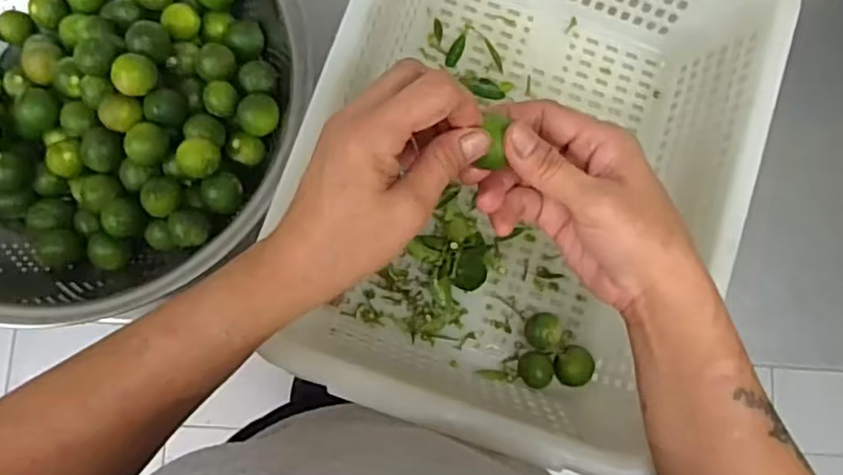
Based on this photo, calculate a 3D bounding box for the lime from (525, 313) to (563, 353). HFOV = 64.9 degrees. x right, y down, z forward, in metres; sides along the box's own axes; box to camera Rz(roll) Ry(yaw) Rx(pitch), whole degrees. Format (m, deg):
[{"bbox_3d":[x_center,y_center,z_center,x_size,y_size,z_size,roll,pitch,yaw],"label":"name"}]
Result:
[{"bbox_3d":[0.085,0.066,0.466,0.022,0.022,0.026,-2,81,-5],"label":"lime"}]

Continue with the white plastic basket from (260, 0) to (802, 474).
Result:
[{"bbox_3d":[0.066,-0.052,0.443,0.258,0.105,0.349,19,80,-1],"label":"white plastic basket"}]

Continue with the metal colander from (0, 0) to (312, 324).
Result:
[{"bbox_3d":[-0.229,-0.098,0.430,0.261,0.084,0.276,36,80,2],"label":"metal colander"}]

